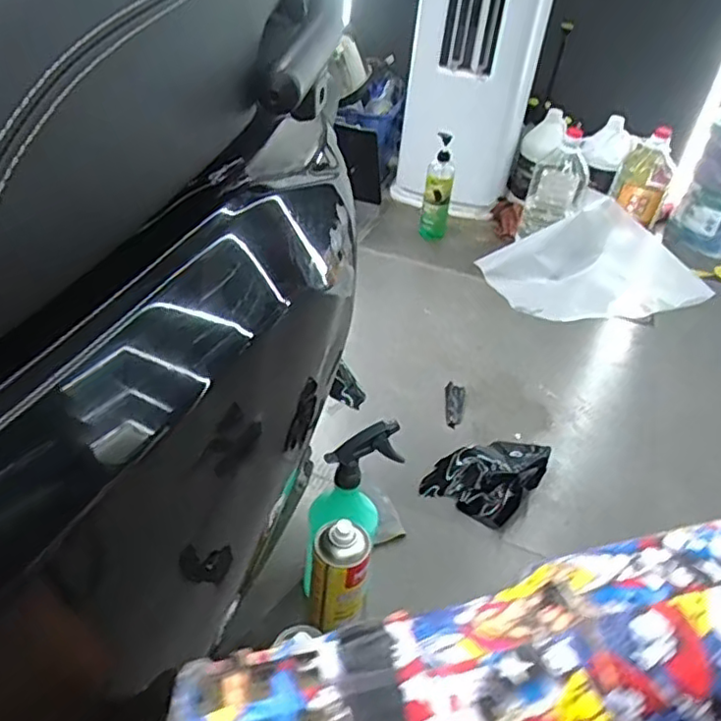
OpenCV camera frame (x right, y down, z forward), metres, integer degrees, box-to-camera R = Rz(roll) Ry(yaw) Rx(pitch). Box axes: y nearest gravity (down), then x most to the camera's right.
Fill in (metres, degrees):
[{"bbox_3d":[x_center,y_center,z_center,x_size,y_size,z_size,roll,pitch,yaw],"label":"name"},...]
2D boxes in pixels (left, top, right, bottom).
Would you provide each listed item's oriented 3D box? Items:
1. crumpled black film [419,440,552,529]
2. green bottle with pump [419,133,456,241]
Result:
[{"bbox_3d":[0.227,0.191,1.134,0.158,0.049,0.203,32,44,29],"label":"crumpled black film"},{"bbox_3d":[0.220,-0.486,1.790,0.074,0.278,0.095,7,38,0],"label":"green bottle with pump"}]

